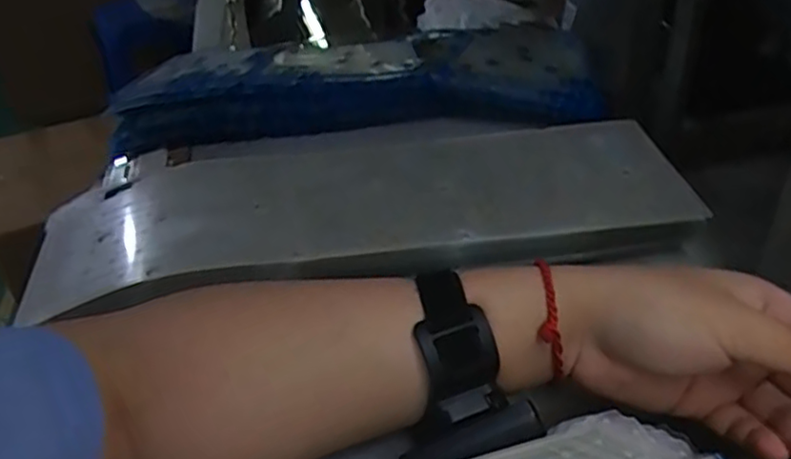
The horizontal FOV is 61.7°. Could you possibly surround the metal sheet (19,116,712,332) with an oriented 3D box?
[{"bbox_3d":[-0.024,-0.016,0.466,0.432,0.048,0.156,-5,37,-4],"label":"metal sheet"}]

